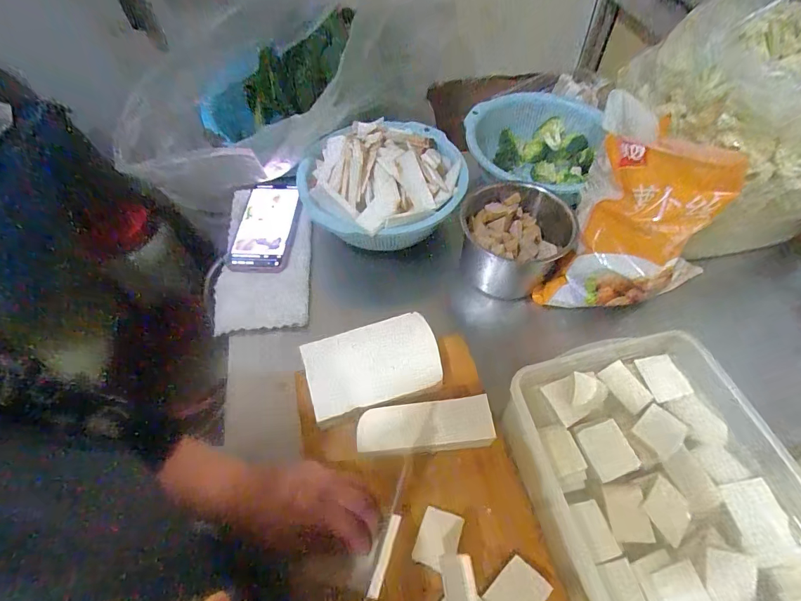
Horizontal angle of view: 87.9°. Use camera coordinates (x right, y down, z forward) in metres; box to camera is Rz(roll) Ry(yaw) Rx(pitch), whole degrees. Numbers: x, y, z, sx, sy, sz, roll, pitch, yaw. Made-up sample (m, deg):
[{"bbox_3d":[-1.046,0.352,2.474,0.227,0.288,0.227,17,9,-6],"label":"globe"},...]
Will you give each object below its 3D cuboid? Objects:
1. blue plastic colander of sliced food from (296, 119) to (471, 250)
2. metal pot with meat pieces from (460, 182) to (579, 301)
[{"bbox_3d":[-0.019,-0.155,0.558,0.221,0.092,0.200,-16,57,-10],"label":"blue plastic colander of sliced food"},{"bbox_3d":[0.141,-0.075,0.528,0.130,0.099,0.101,23,59,15],"label":"metal pot with meat pieces"}]

